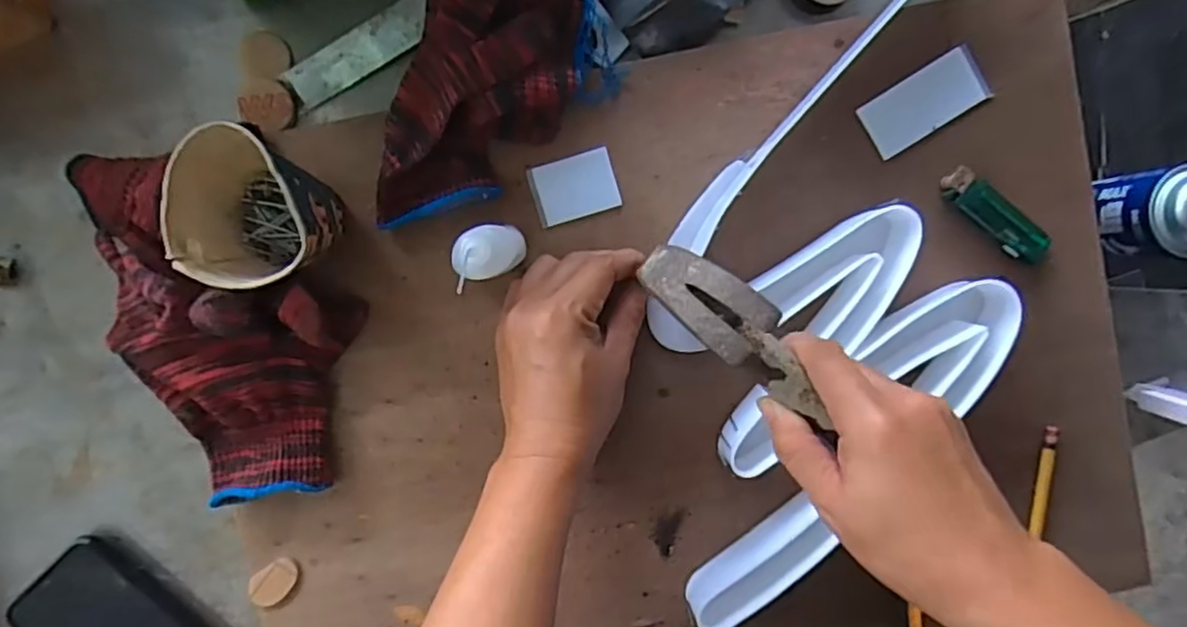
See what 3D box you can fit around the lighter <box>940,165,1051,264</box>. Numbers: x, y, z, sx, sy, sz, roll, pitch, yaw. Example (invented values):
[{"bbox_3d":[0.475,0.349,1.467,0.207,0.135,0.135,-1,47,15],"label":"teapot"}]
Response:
[{"bbox_3d":[0.264,-0.064,0.453,0.082,0.012,0.025,39,93,-6],"label":"lighter"}]

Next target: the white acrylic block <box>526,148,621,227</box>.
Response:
[{"bbox_3d":[-0.012,-0.082,0.447,0.054,0.004,0.039,-16,96,-1],"label":"white acrylic block"}]

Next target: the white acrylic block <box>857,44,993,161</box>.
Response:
[{"bbox_3d":[0.217,-0.138,0.449,0.082,0.004,0.039,-31,96,1],"label":"white acrylic block"}]

